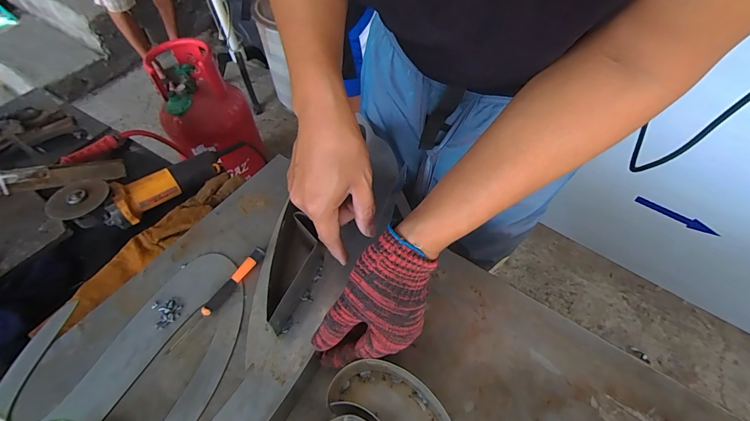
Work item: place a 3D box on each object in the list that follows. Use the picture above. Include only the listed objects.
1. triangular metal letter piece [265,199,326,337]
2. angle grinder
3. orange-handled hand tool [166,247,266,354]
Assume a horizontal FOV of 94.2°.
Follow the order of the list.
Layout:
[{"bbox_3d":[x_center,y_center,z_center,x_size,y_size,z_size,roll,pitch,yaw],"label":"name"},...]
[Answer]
[{"bbox_3d":[-0.104,0.065,0.409,0.059,0.052,0.125,20,56,14],"label":"triangular metal letter piece"},{"bbox_3d":[-0.428,-0.068,0.683,0.329,0.079,0.090,-34,61,-23],"label":"angle grinder"},{"bbox_3d":[-0.181,0.100,0.406,0.012,0.014,0.143,27,58,18],"label":"orange-handled hand tool"}]

